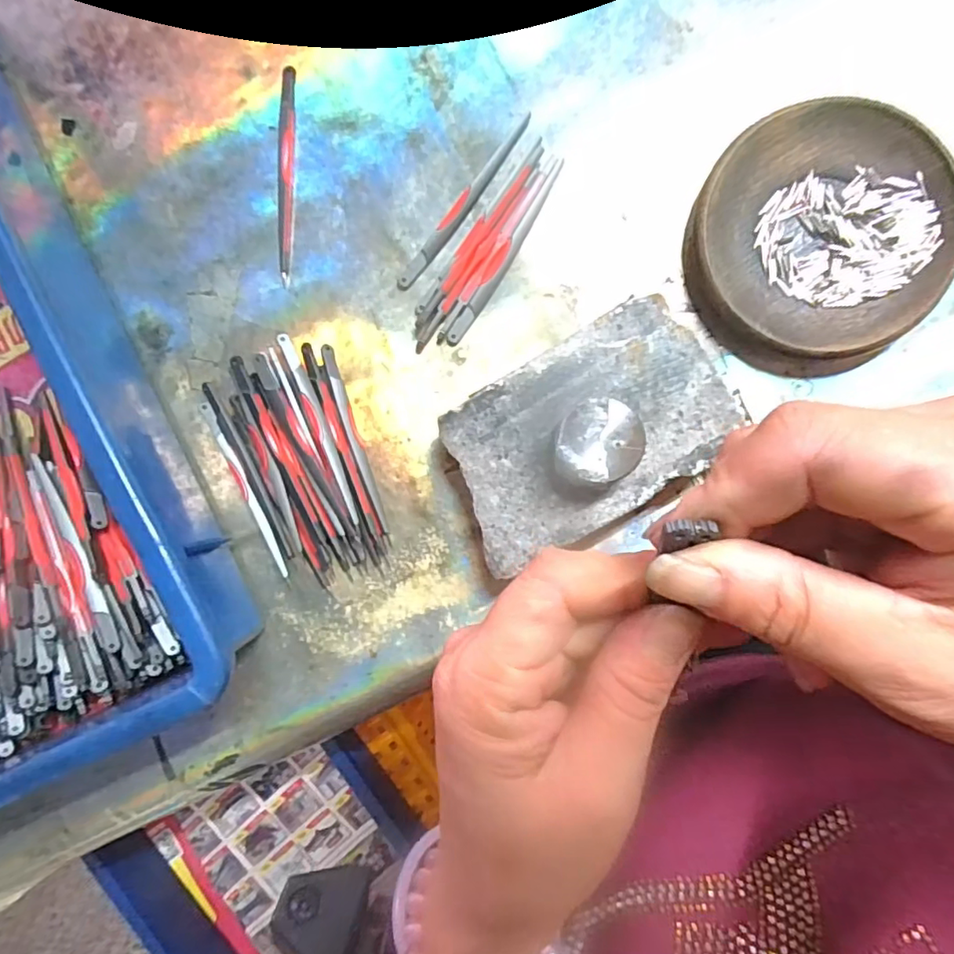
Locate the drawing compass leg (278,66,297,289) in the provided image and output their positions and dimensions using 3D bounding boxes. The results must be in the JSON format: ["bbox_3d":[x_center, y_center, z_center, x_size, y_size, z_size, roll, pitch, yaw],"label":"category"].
[{"bbox_3d":[-0.101,-0.157,0.294,0.009,0.004,0.109,2,92,7],"label":"drawing compass leg"}]

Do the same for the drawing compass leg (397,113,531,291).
[{"bbox_3d":[-0.007,-0.138,0.283,0.009,0.004,0.103,38,95,4],"label":"drawing compass leg"}]

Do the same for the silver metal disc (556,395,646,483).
[{"bbox_3d":[0.050,-0.015,0.235,0.035,0.022,0.033,-6,91,7],"label":"silver metal disc"}]

